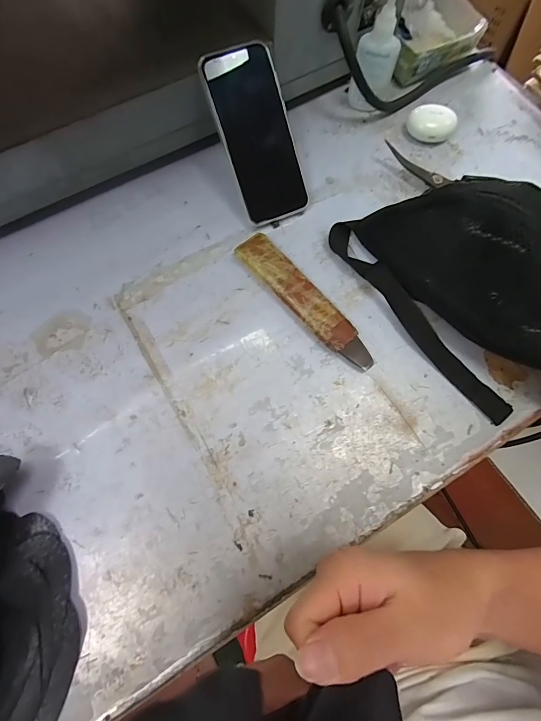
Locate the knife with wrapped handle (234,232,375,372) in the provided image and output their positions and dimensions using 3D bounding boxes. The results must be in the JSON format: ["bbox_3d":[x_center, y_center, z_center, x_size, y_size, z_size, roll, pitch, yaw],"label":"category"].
[{"bbox_3d":[0.036,-0.063,0.372,0.038,0.019,0.186,-40,78,-11],"label":"knife with wrapped handle"}]

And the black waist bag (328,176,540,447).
[{"bbox_3d":[0.206,-0.078,0.337,0.152,0.098,0.290,-39,77,-11],"label":"black waist bag"}]

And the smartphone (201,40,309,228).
[{"bbox_3d":[-0.012,-0.241,0.385,0.077,0.008,0.164,-24,114,-7],"label":"smartphone"}]

